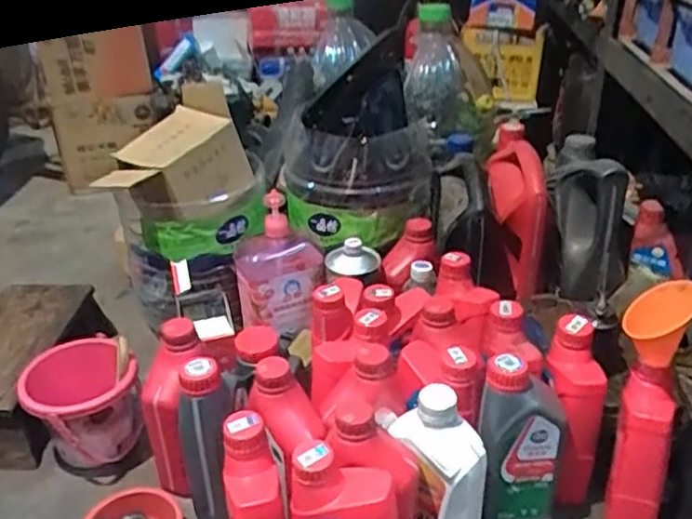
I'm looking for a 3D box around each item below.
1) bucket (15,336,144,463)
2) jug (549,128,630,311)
[{"bbox_3d":[-0.356,0.201,0.917,0.146,0.142,0.135,-17,34,-25],"label":"bucket"},{"bbox_3d":[0.412,-0.072,1.143,0.140,0.220,0.184,9,32,18],"label":"jug"}]

